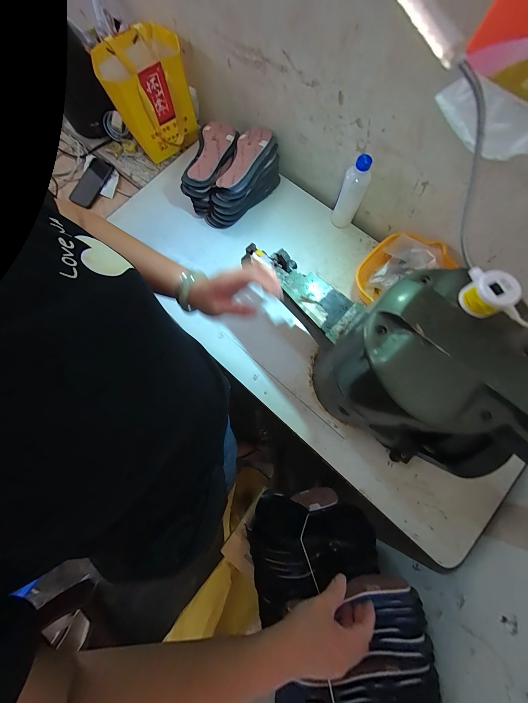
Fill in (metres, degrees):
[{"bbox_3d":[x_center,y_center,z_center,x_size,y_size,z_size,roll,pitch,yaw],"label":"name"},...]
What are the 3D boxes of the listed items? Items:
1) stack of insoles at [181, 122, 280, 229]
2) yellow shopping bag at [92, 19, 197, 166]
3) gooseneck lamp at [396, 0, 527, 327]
[{"bbox_3d":[-0.088,-0.476,0.674,0.222,0.113,0.254,35,80,10],"label":"stack of insoles"},{"bbox_3d":[-0.304,-0.693,0.692,0.207,0.186,0.161,-24,77,-4],"label":"yellow shopping bag"},{"bbox_3d":[0.189,-0.169,0.234,0.039,0.058,0.326,-27,106,-5],"label":"gooseneck lamp"}]

